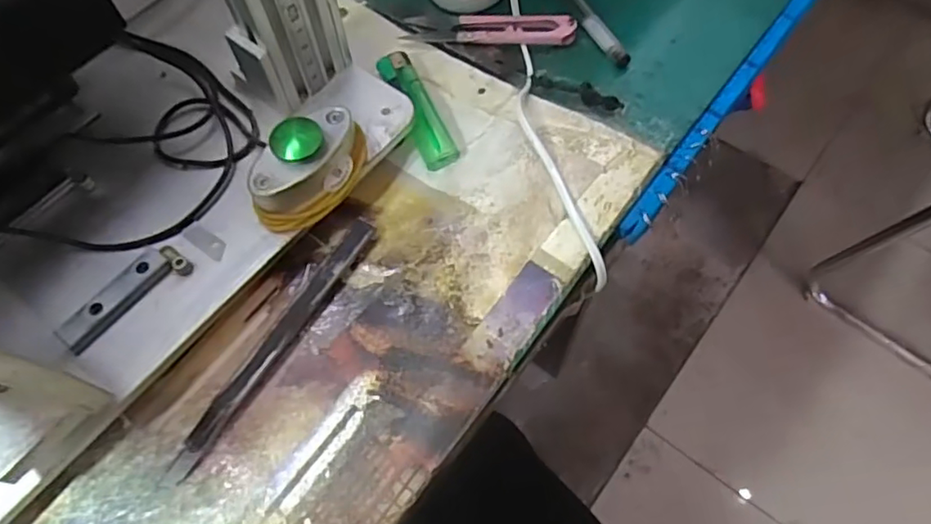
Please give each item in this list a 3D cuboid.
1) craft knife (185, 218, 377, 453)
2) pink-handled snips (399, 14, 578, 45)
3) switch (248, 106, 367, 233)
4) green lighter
[{"bbox_3d":[-0.081,0.030,0.275,0.012,0.010,0.123,29,68,14],"label":"craft knife"},{"bbox_3d":[0.014,-0.137,0.350,0.098,0.011,0.023,4,64,3],"label":"pink-handled snips"},{"bbox_3d":[-0.073,-0.044,0.276,0.030,0.030,0.061,31,68,15],"label":"switch"},{"bbox_3d":[-0.027,-0.084,0.327,0.018,0.007,0.079,-23,66,-10],"label":"green lighter"}]

